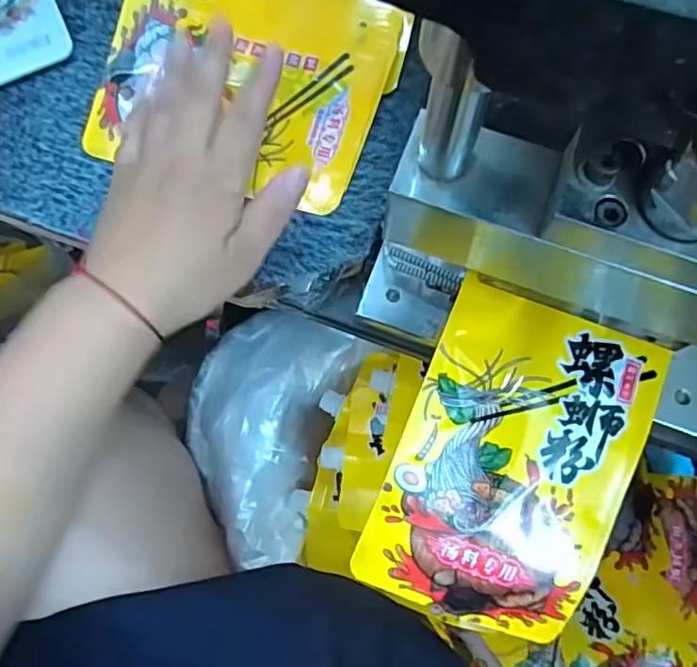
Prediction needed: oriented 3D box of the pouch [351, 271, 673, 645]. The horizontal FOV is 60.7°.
[{"bbox_3d":[0.084,0.066,0.304,0.116,0.015,0.164,22,83,0],"label":"pouch"}]

